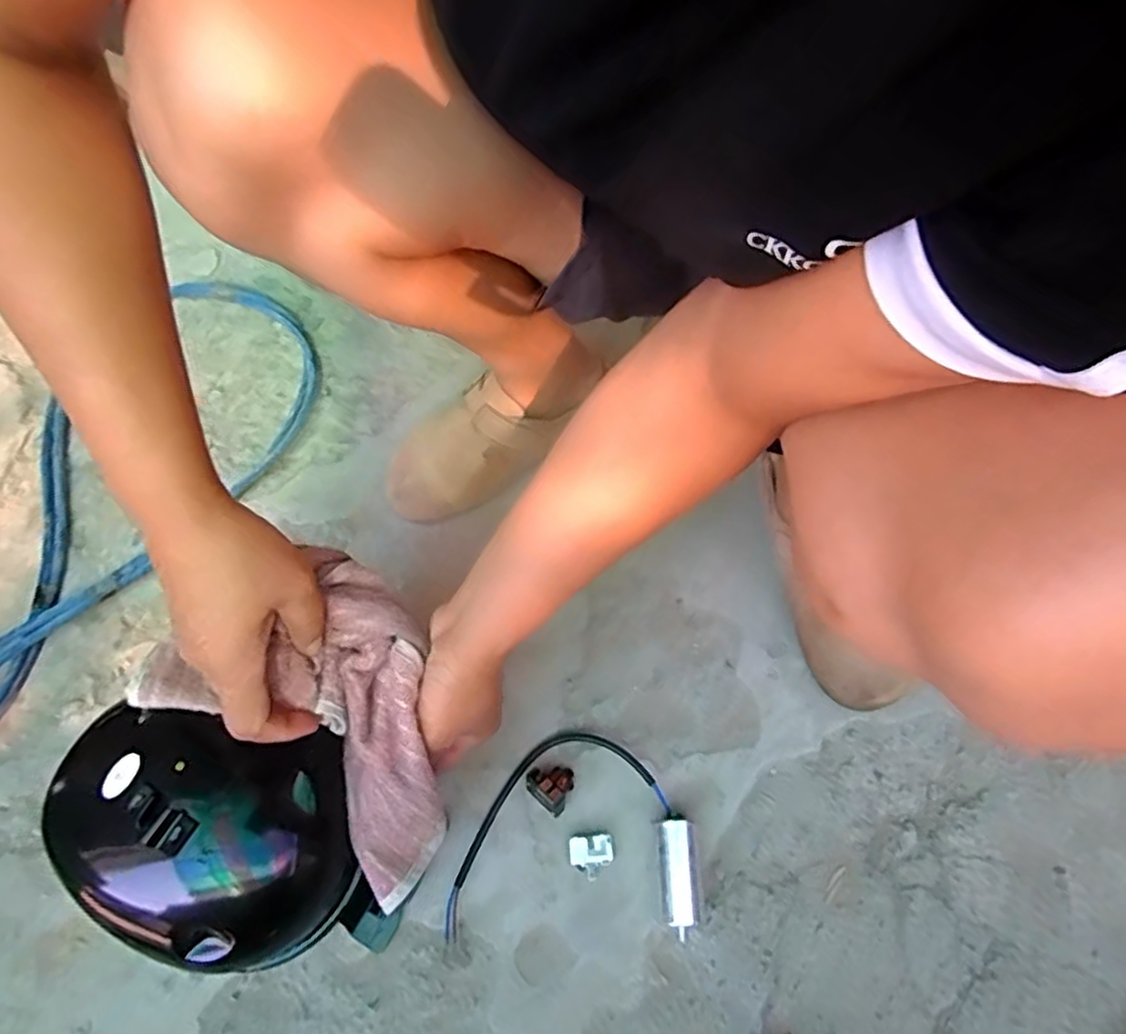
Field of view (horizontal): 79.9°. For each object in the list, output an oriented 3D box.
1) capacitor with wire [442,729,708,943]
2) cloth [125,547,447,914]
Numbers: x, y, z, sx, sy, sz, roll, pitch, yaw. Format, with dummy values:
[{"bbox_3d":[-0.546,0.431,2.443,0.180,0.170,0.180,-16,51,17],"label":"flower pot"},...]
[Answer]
[{"bbox_3d":[0.005,0.233,0.505,0.179,0.032,0.140,-2,63,2],"label":"capacitor with wire"},{"bbox_3d":[-0.136,0.110,0.409,0.188,0.072,0.132,33,69,17],"label":"cloth"}]

